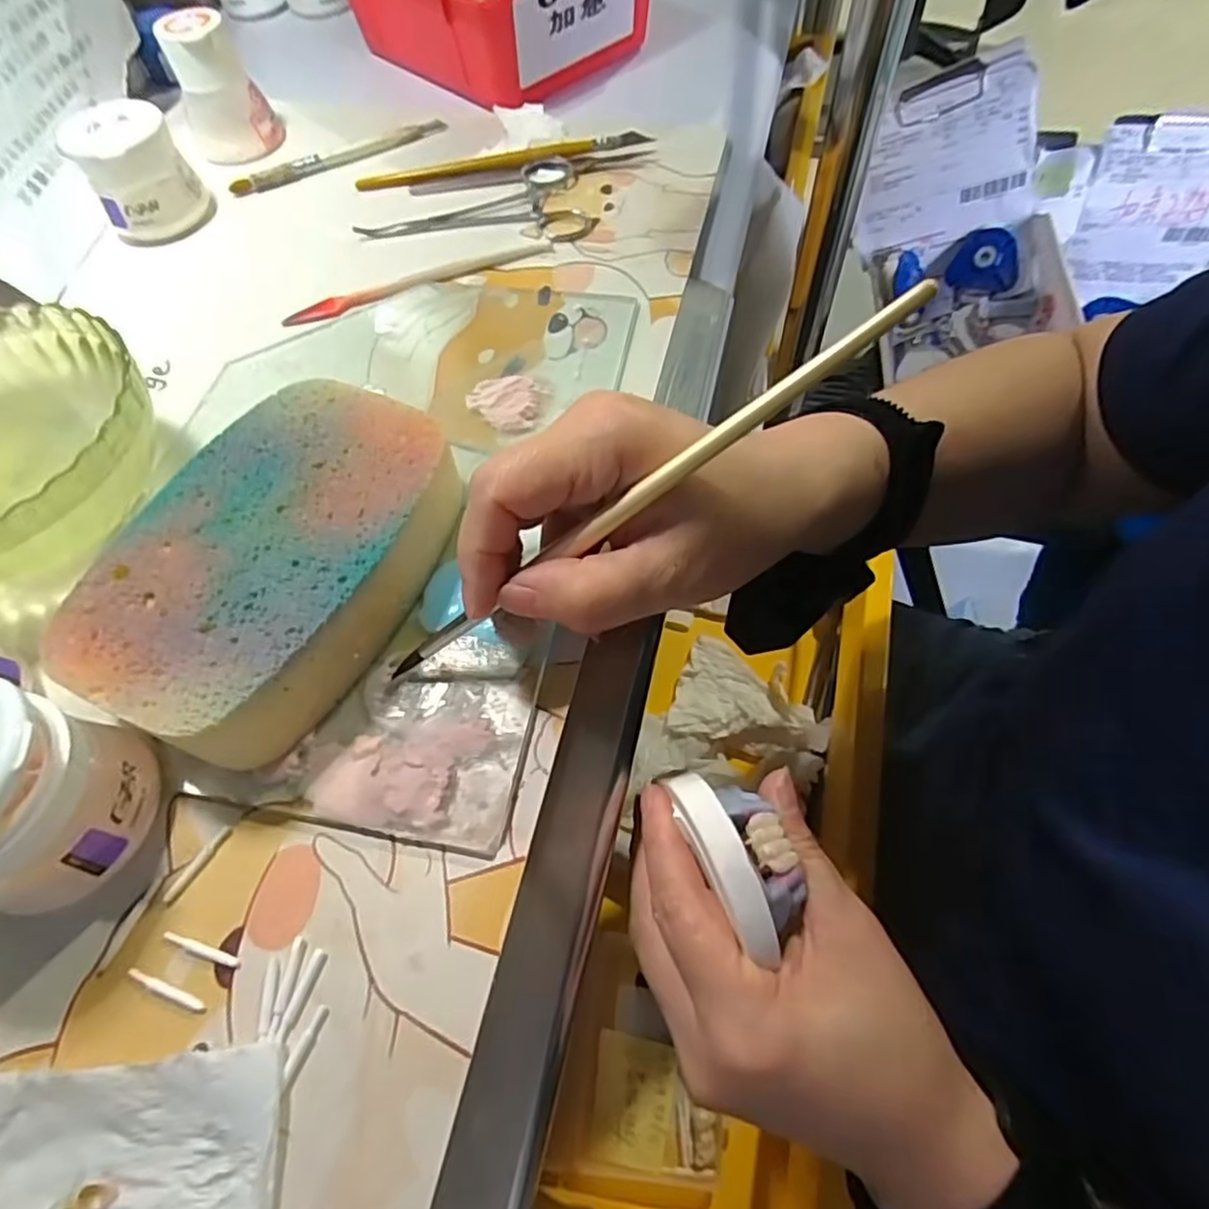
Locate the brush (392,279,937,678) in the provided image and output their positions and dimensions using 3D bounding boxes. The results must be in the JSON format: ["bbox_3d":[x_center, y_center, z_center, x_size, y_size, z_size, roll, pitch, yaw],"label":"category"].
[{"bbox_3d":[0.004,-0.026,0.195,0.188,0.008,0.007,-33,61,24],"label":"brush"}]

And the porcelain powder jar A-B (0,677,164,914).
[{"bbox_3d":[-0.162,0.054,0.187,0.052,0.057,0.049,-1,60,2],"label":"porcelain powder jar A-B"}]

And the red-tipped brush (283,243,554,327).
[{"bbox_3d":[-0.093,-0.164,0.345,0.136,0.013,0.012,-22,62,-10],"label":"red-tipped brush"}]

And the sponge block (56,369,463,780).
[{"bbox_3d":[-0.111,-0.017,0.232,0.089,0.034,0.132,25,64,16],"label":"sponge block"}]

